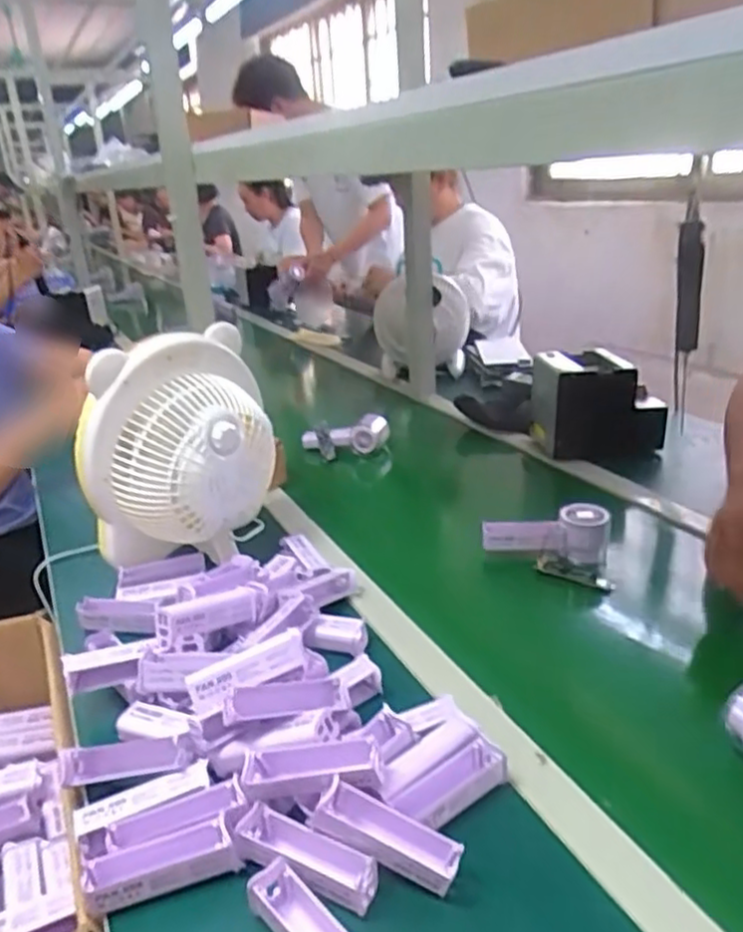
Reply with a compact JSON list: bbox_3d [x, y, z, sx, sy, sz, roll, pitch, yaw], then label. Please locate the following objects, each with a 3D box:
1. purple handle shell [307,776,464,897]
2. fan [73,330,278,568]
[{"bbox_3d":[0.010,0.250,0.483,0.099,0.028,0.030,21,29,14],"label":"purple handle shell"},{"bbox_3d":[-0.224,-0.015,0.830,0.213,0.243,0.131,-12,24,-20],"label":"fan"}]

